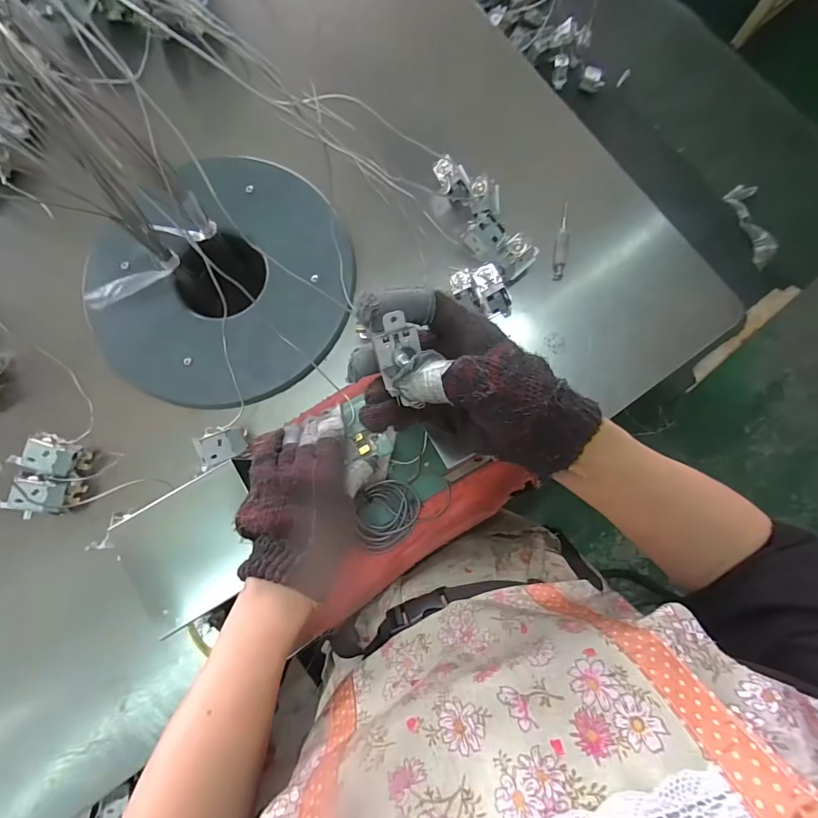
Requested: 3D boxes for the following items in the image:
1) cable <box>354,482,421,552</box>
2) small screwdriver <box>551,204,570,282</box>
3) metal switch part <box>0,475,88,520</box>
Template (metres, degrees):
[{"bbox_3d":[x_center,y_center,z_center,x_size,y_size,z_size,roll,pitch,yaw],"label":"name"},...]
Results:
[{"bbox_3d":[-0.024,0.114,0.461,0.073,0.008,0.067,0,80,0],"label":"cable"},{"bbox_3d":[0.191,-0.209,0.530,0.015,0.012,0.107,11,80,2],"label":"small screwdriver"},{"bbox_3d":[-0.395,0.096,0.459,0.056,0.050,0.044,5,80,0],"label":"metal switch part"}]

